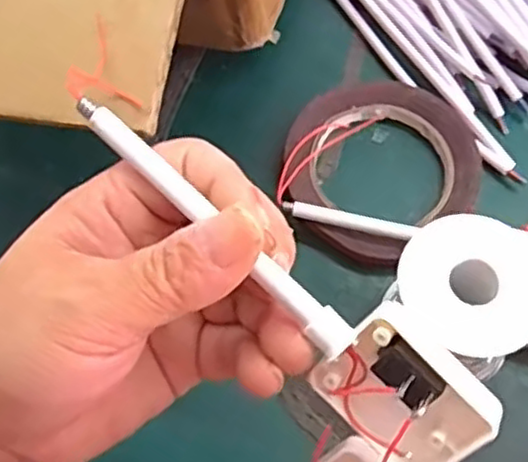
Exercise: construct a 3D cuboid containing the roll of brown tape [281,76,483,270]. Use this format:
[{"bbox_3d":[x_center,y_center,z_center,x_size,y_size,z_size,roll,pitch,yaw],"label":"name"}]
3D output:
[{"bbox_3d":[0.064,-0.040,0.403,0.110,0.013,0.107,0,65,0],"label":"roll of brown tape"}]

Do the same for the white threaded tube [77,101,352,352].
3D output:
[{"bbox_3d":[-0.017,-0.003,0.213,0.111,0.008,0.011,41,73,12],"label":"white threaded tube"}]

